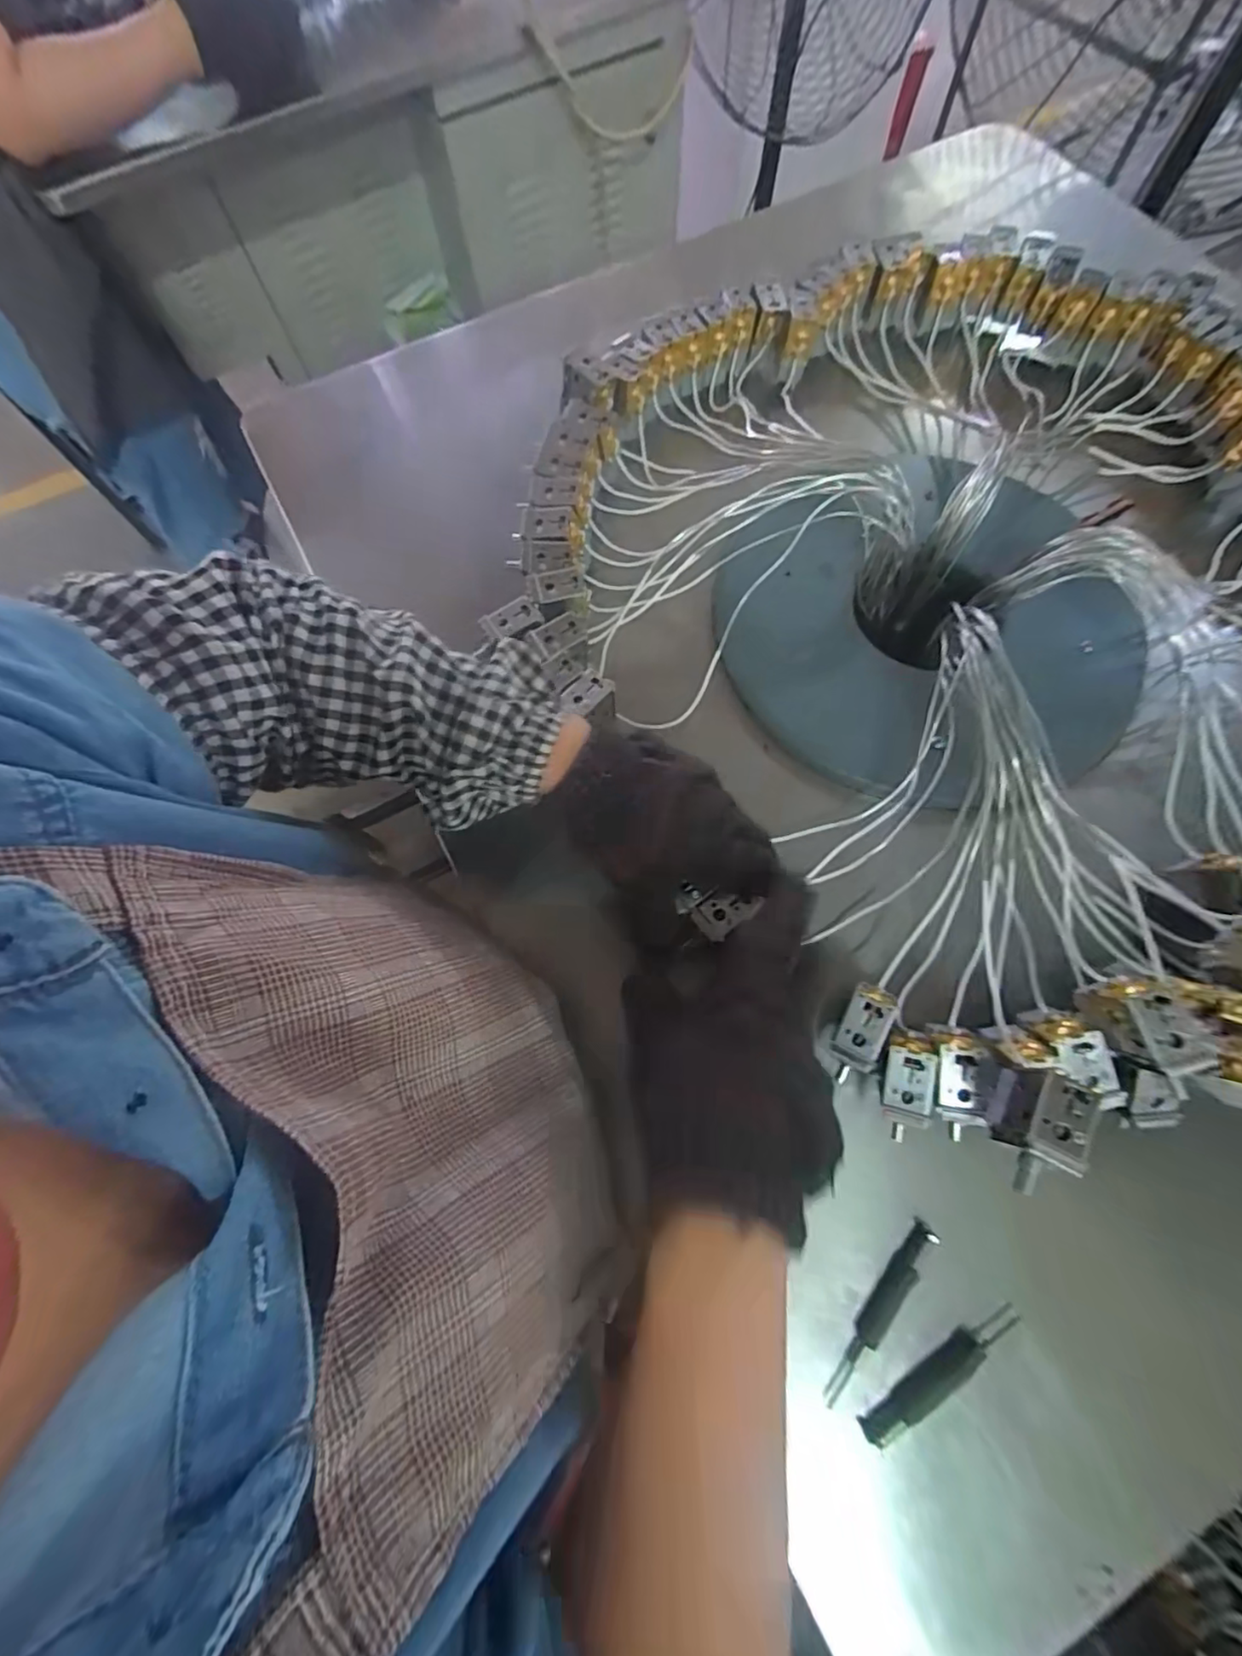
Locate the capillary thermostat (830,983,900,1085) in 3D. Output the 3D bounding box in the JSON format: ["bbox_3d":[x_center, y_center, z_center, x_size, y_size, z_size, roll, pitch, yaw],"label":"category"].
[{"bbox_3d":[0.127,0.112,0.329,0.022,0.020,0.056,22,95,10],"label":"capillary thermostat"}]

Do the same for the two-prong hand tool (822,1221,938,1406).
[{"bbox_3d":[0.137,0.254,0.321,0.013,0.011,0.099,39,76,14],"label":"two-prong hand tool"}]

